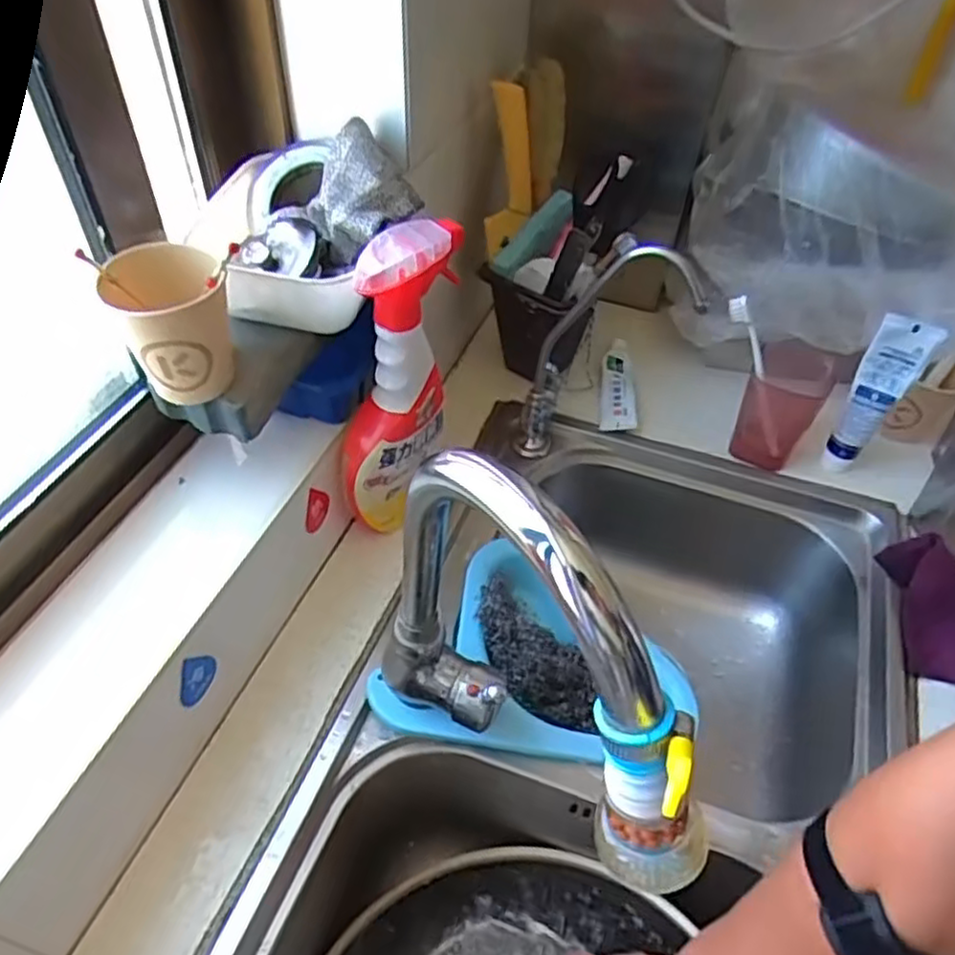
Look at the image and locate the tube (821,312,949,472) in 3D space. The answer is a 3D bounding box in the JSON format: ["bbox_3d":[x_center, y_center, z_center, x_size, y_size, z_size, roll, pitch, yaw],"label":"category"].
[{"bbox_3d":[0.370,-0.074,0.674,0.048,0.180,0.024,32,54,23],"label":"tube"}]

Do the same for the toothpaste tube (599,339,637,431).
[{"bbox_3d":[0.155,-0.102,0.798,0.037,0.019,0.144,7,48,3],"label":"toothpaste tube"}]

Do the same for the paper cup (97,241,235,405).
[{"bbox_3d":[-0.190,-0.097,0.457,0.064,0.078,0.065,2,48,-2],"label":"paper cup"}]

